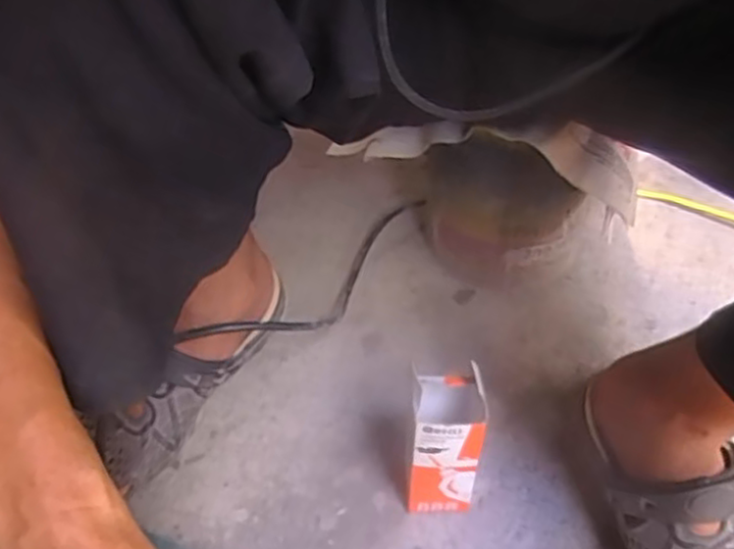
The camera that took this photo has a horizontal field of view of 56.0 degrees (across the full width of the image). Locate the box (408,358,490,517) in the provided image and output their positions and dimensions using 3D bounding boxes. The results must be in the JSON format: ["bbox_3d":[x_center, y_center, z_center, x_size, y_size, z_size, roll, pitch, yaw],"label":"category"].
[{"bbox_3d":[0.056,0.122,0.493,0.052,0.135,0.045,4,44,5],"label":"box"}]

